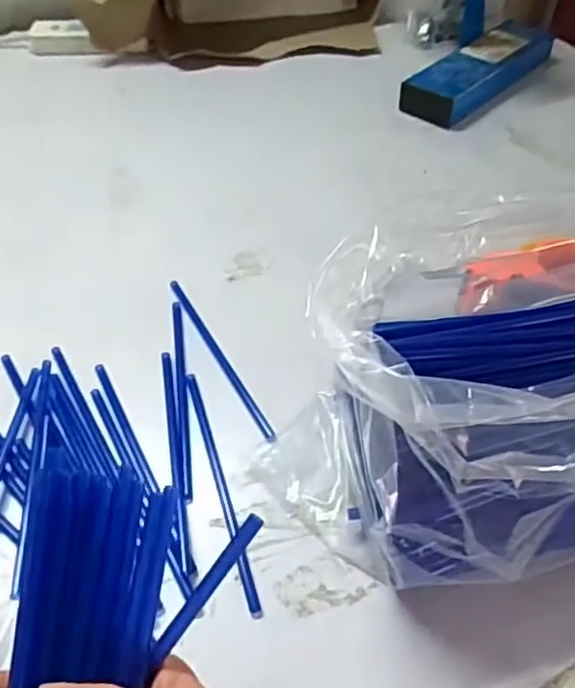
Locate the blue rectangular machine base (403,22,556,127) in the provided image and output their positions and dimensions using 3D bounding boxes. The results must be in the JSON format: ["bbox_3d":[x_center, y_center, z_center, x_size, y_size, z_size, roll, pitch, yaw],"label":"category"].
[{"bbox_3d":[0.286,-0.403,0.958,0.099,0.038,0.298,33,55,26],"label":"blue rectangular machine base"}]

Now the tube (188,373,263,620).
[{"bbox_3d":[-0.053,0.109,0.520,0.009,0.007,0.218,-13,49,-12],"label":"tube"}]

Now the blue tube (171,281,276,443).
[{"bbox_3d":[-0.066,0.008,0.607,0.009,0.004,0.221,-21,51,-19],"label":"blue tube"}]

